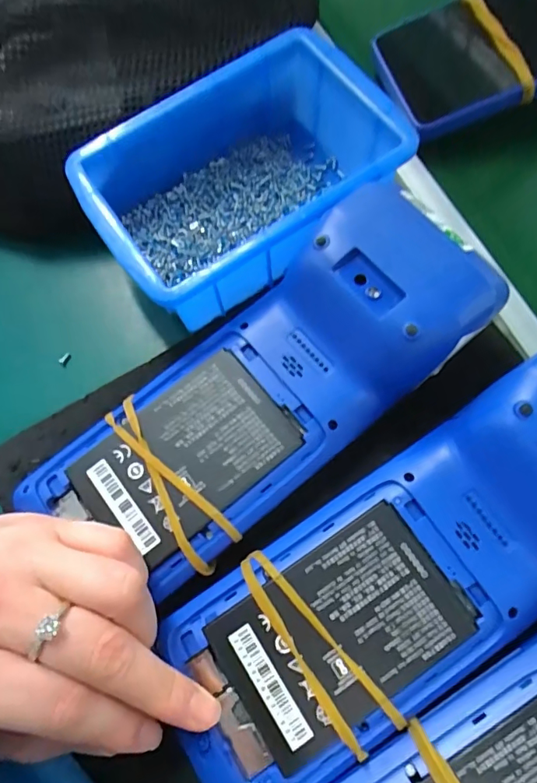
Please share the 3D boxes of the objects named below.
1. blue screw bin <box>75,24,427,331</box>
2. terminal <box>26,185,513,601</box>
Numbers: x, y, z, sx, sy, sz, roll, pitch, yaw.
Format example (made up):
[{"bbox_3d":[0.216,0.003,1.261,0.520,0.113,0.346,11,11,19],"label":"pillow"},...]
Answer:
[{"bbox_3d":[-0.014,-0.105,0.250,0.143,0.052,0.099,-34,75,-8],"label":"blue screw bin"},{"bbox_3d":[-0.003,0.003,0.212,0.216,0.030,0.085,-37,75,3],"label":"terminal"}]

